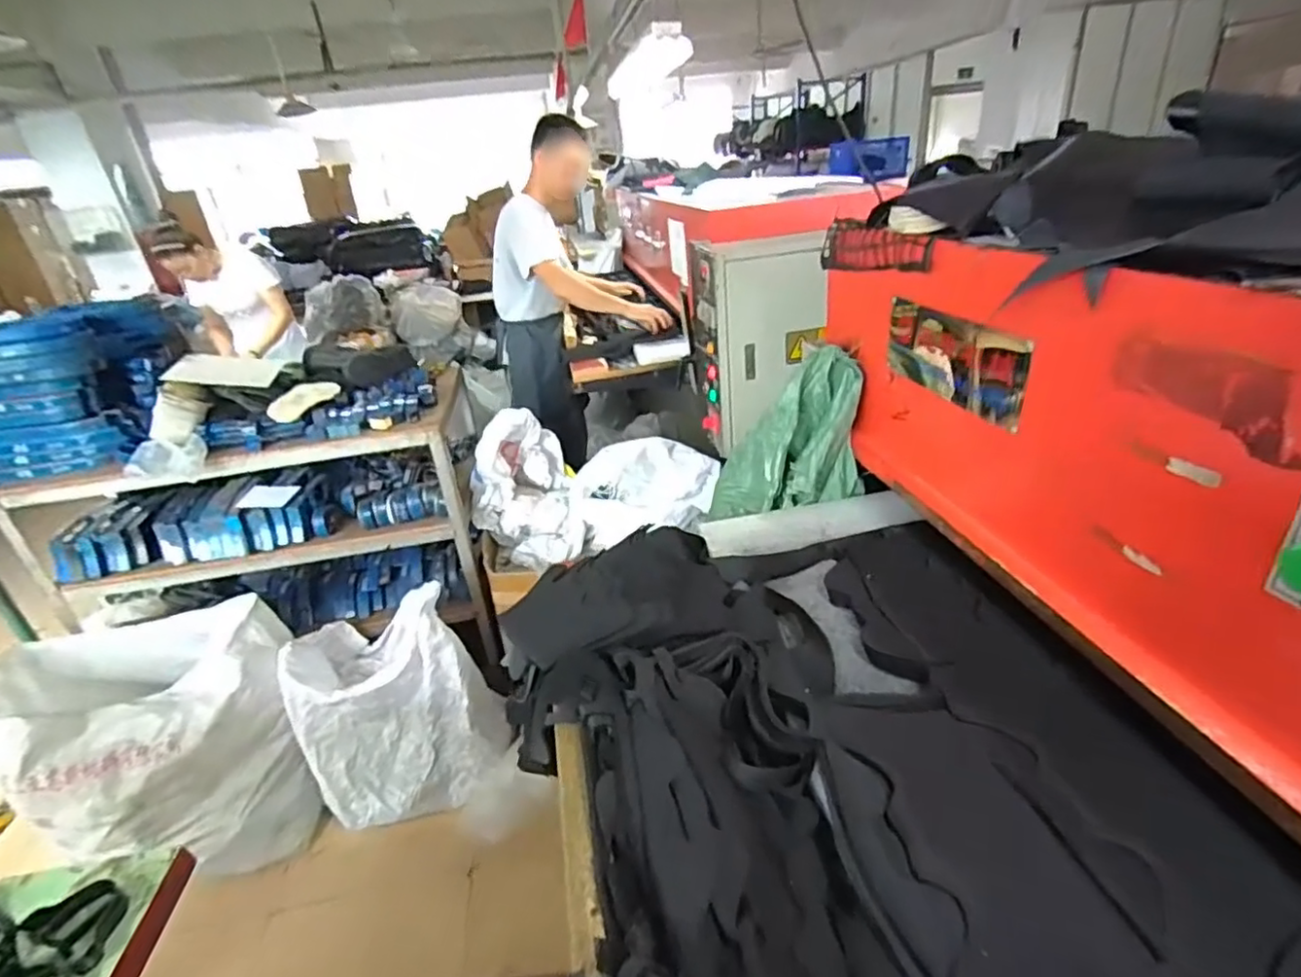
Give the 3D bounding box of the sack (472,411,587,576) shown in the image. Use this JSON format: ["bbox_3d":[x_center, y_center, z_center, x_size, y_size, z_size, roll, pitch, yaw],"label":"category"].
[{"bbox_3d":[-0.399,0.019,1.951,0.309,0.457,0.311,-14,28,-12],"label":"sack"}]

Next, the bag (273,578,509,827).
[{"bbox_3d":[-0.722,0.598,1.745,0.445,0.595,0.462,-28,34,-34],"label":"bag"}]

